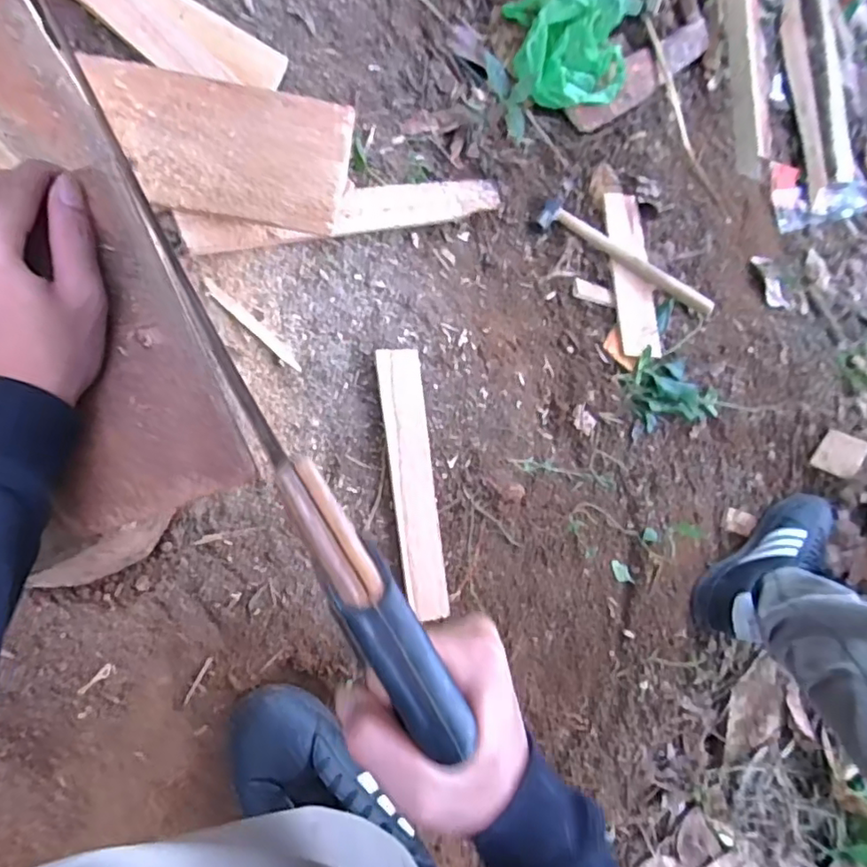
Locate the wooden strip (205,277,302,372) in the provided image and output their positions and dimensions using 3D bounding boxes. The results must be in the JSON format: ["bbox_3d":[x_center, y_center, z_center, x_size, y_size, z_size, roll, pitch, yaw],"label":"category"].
[{"bbox_3d":[-0.150,-0.089,0.506,0.101,0.004,0.009,44,82,-15],"label":"wooden strip"}]

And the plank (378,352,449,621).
[{"bbox_3d":[-0.017,0.048,0.551,0.040,0.006,0.243,-8,95,-15],"label":"plank"}]

